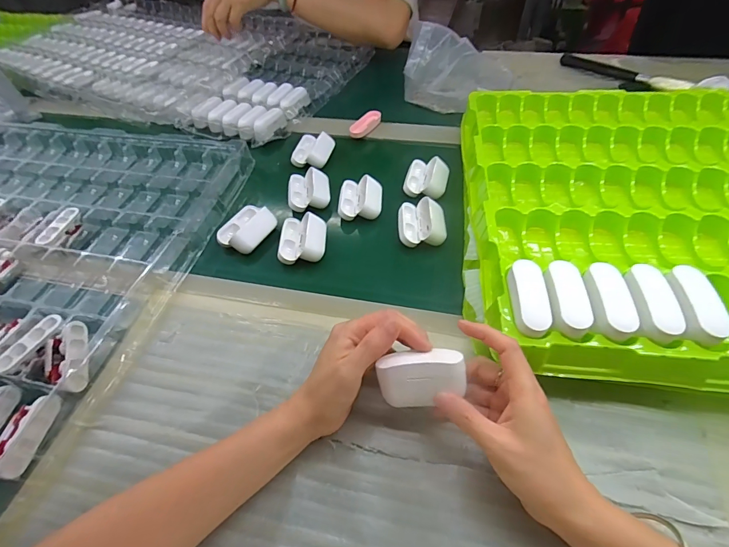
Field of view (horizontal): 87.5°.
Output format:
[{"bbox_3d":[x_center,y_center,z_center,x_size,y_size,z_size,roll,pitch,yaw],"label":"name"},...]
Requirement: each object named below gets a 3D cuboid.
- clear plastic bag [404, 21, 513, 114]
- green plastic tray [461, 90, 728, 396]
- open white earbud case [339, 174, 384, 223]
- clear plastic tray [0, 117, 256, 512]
[{"bbox_3d":[0.153,-0.319,0.601,0.182,0.113,0.058,-7,51,-2],"label":"clear plastic bag"},{"bbox_3d":[0.405,-0.072,0.375,0.575,0.047,0.388,3,51,6],"label":"green plastic tray"},{"bbox_3d":[-0.005,-0.097,0.484,0.054,0.025,0.061,3,51,6],"label":"open white earbud case"},{"bbox_3d":[-0.448,-0.042,0.450,0.468,0.032,0.464,9,52,11],"label":"clear plastic tray"}]

